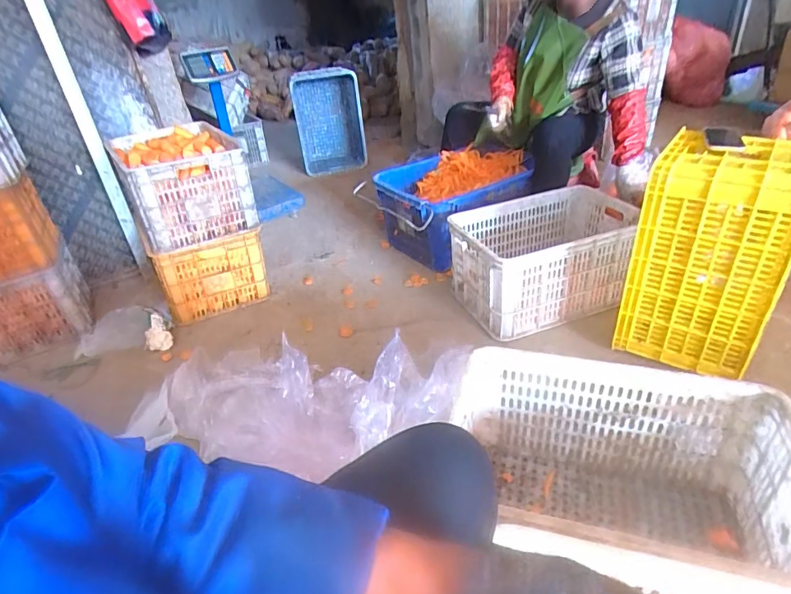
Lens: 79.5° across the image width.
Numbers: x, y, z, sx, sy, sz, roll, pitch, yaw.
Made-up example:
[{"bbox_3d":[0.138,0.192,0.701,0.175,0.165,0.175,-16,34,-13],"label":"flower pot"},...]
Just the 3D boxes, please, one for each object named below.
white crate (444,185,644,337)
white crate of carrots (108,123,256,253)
[{"bbox_3d":[0.489,-0.127,1.520,0.553,0.273,0.362,-14,33,-11],"label":"white crate"},{"bbox_3d":[-0.756,-0.413,1.686,0.366,0.246,0.597,-23,36,-24],"label":"white crate of carrots"}]

